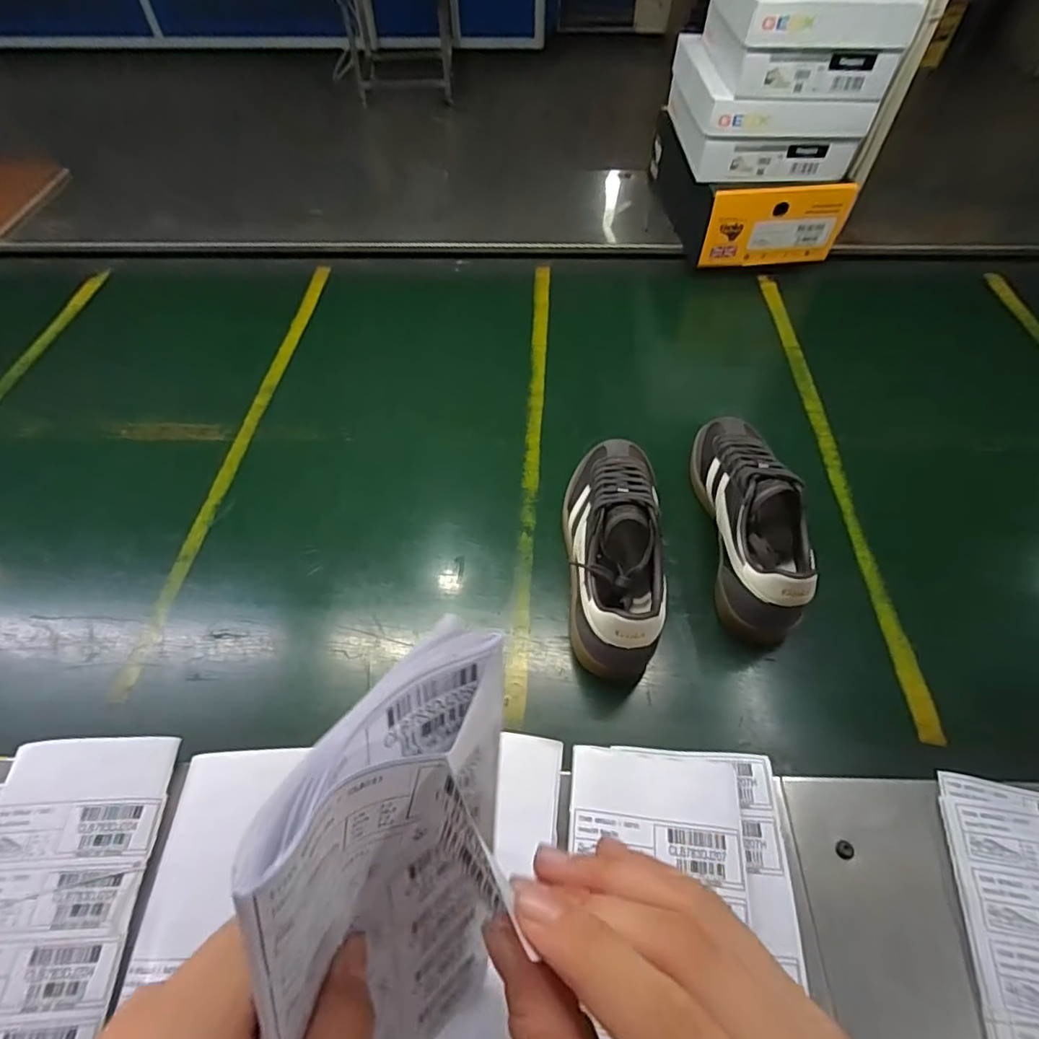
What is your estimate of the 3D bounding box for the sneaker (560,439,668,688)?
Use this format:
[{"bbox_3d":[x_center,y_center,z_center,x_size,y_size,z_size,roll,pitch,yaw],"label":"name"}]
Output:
[{"bbox_3d":[0.087,0.015,0.528,0.088,0.098,0.253,5,56,4],"label":"sneaker"}]

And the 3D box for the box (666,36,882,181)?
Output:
[{"bbox_3d":[0.341,-0.588,0.792,0.207,0.096,0.236,0,55,0],"label":"box"}]

